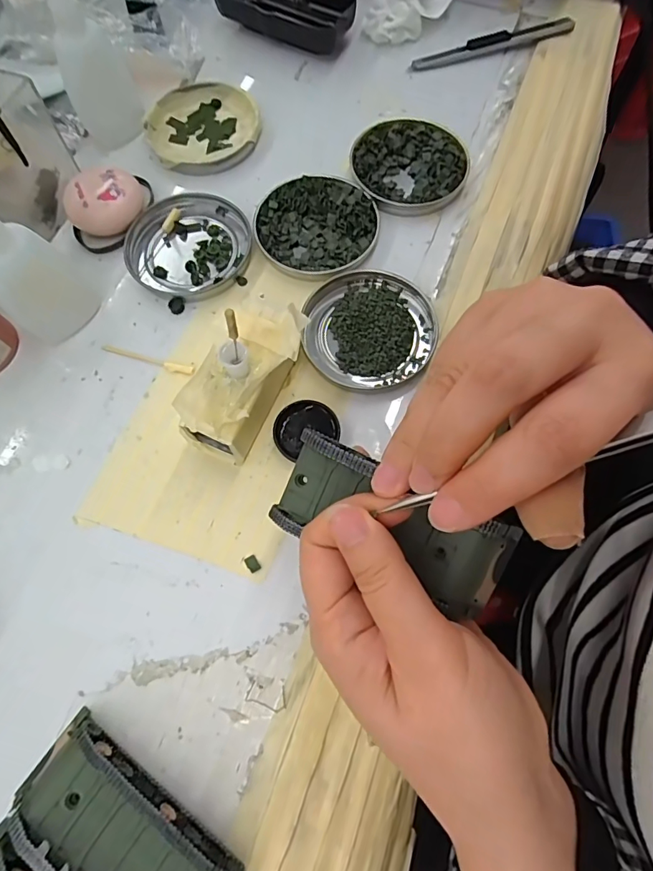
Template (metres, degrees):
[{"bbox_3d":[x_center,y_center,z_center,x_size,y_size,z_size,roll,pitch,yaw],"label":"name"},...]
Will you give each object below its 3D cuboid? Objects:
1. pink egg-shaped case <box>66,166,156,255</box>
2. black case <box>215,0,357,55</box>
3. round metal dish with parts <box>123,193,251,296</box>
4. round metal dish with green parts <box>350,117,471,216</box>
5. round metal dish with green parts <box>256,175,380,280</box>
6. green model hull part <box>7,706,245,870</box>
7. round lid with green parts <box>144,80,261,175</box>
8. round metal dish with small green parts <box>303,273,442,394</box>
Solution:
[{"bbox_3d":[-0.141,-0.150,0.302,0.055,0.024,0.043,-24,72,-7],"label":"pink egg-shaped case"},{"bbox_3d":[-0.034,-0.334,0.366,0.114,0.027,0.054,28,73,11],"label":"black case"},{"bbox_3d":[-0.088,-0.123,0.300,0.074,0.010,0.077,10,71,5],"label":"round metal dish with parts"},{"bbox_3d":[0.057,-0.185,0.318,0.076,0.011,0.077,0,70,1],"label":"round metal dish with green parts"},{"bbox_3d":[-0.007,-0.136,0.302,0.077,0.009,0.075,-2,70,1],"label":"round metal dish with green parts"},{"bbox_3d":[-0.086,0.167,0.192,0.095,0.021,0.044,34,75,12],"label":"green model hull part"},{"bbox_3d":[-0.089,-0.221,0.333,0.081,0.009,0.077,0,70,1],"label":"round lid with green parts"},{"bbox_3d":[0.026,-0.063,0.276,0.078,0.007,0.073,0,70,1],"label":"round metal dish with small green parts"}]

